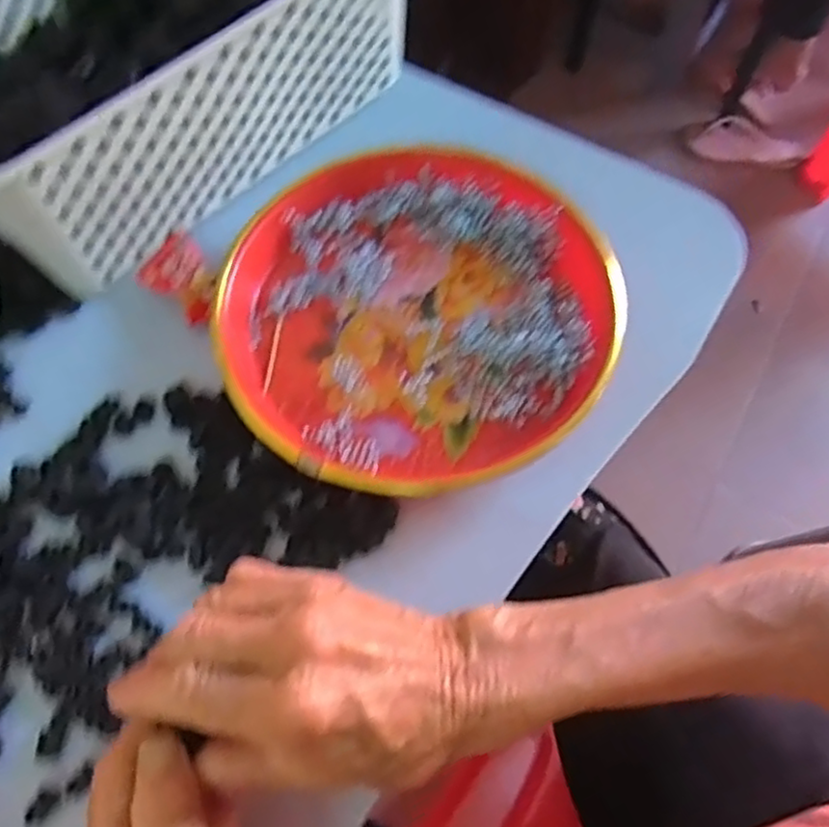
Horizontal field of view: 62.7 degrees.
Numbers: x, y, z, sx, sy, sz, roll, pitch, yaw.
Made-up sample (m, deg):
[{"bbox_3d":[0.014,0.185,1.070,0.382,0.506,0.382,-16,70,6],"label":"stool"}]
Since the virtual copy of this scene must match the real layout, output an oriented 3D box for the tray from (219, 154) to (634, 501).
[{"bbox_3d":[0.004,-0.060,0.386,0.213,0.032,0.200,0,64,0],"label":"tray"}]

